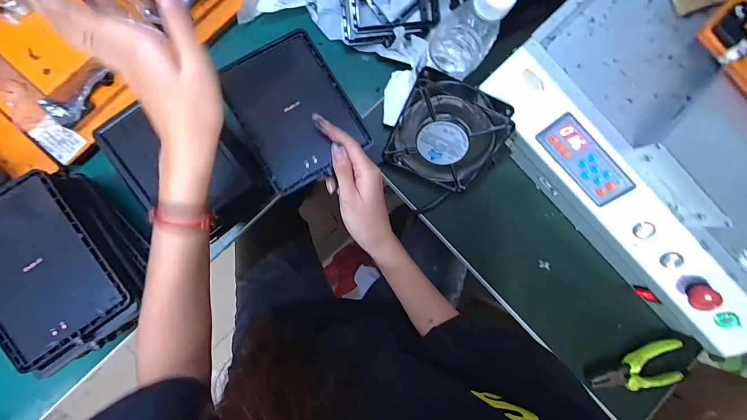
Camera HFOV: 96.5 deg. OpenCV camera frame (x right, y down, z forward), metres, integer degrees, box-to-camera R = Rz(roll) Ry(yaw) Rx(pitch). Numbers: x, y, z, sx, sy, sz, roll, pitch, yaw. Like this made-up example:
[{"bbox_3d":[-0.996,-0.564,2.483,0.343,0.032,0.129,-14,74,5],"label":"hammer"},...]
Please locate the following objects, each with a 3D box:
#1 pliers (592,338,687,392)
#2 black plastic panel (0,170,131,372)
[{"bbox_3d":[0.365,0.219,0.465,0.131,0.019,0.055,-7,89,-7],"label":"pliers"},{"bbox_3d":[-0.334,0.058,0.327,0.116,0.017,0.165,-36,92,-7],"label":"black plastic panel"}]

